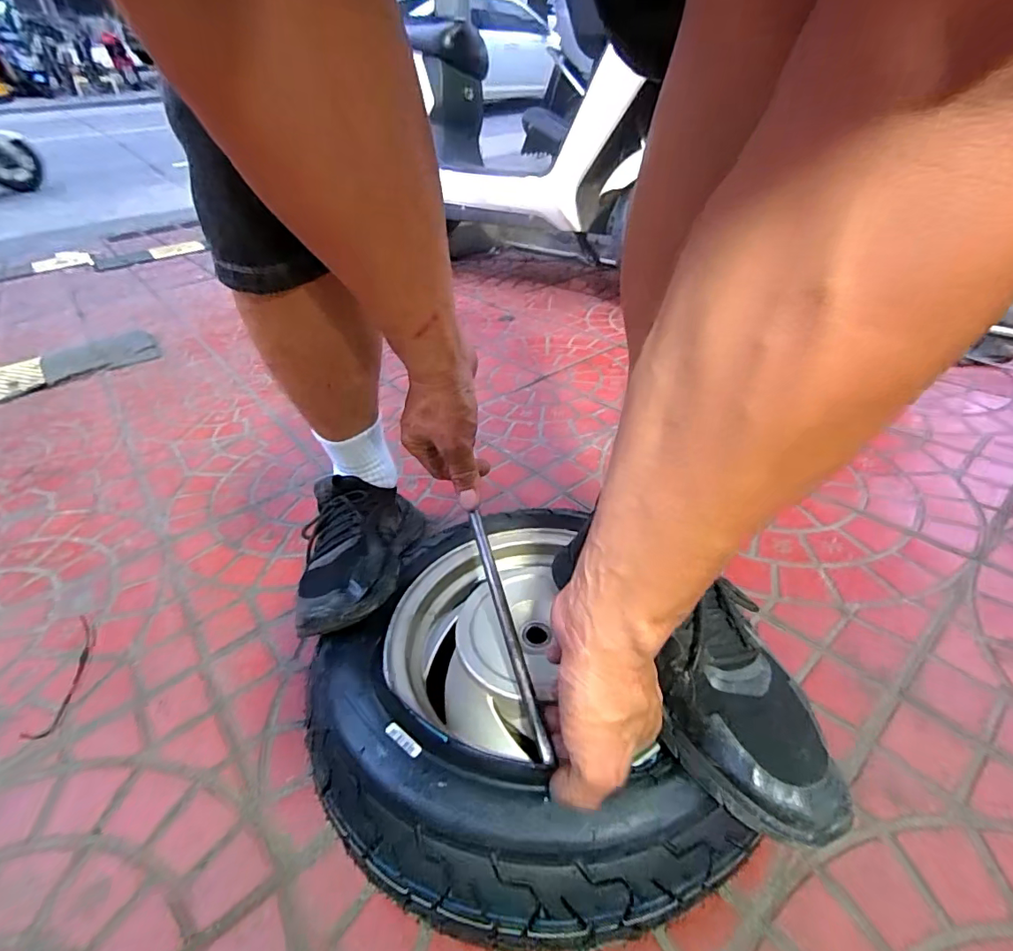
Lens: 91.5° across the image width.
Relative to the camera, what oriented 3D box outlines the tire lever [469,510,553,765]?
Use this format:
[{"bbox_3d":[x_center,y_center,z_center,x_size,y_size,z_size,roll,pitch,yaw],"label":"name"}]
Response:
[{"bbox_3d":[0.000,0.120,0.402,0.010,0.007,0.204,-13,61,-11],"label":"tire lever"}]

